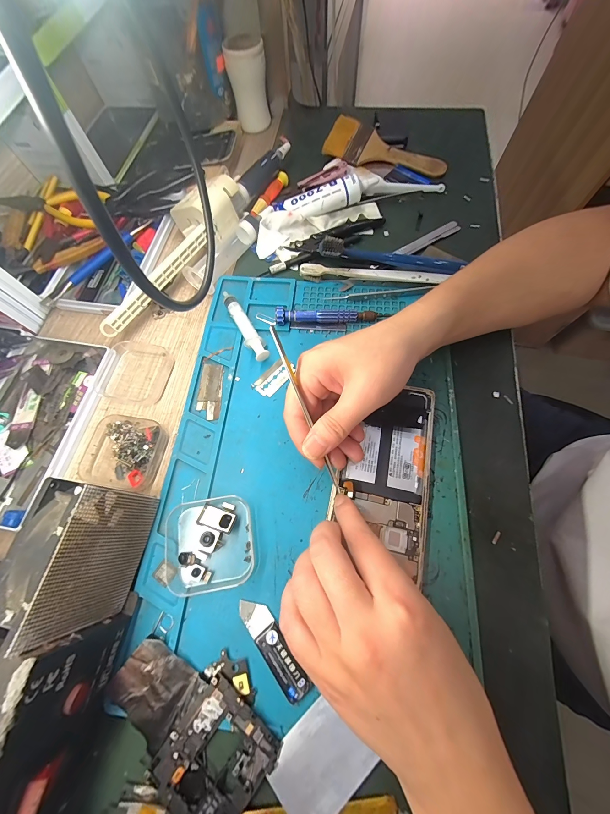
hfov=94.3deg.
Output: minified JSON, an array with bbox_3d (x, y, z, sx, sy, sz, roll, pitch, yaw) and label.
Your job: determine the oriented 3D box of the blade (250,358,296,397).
[{"bbox_3d":[-0.029,-0.029,0.275,0.024,0.004,0.043,41,76,16],"label":"blade"}]

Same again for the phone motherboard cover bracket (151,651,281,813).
[{"bbox_3d":[-0.055,0.213,0.177,0.062,0.004,0.075,38,75,15],"label":"phone motherboard cover bracket"}]

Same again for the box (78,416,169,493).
[{"bbox_3d":[-0.167,0.038,0.253,0.071,0.019,0.062,7,69,6],"label":"box"}]

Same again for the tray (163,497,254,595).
[{"bbox_3d":[-0.076,0.105,0.218,0.068,0.014,0.064,-9,69,-1],"label":"tray"}]

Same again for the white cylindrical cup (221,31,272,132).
[{"bbox_3d":[-0.079,-0.456,0.399,0.052,0.078,0.047,-10,69,-1],"label":"white cylindrical cup"}]

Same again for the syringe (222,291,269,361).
[{"bbox_3d":[-0.063,-0.084,0.291,0.017,0.014,0.085,-29,70,-8],"label":"syringe"}]

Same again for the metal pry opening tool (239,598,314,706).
[{"bbox_3d":[-0.022,0.166,0.196,0.018,0.005,0.067,-37,72,-11],"label":"metal pry opening tool"}]

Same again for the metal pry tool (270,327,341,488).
[{"bbox_3d":[0.003,0.007,0.208,0.004,0.004,0.136,-25,108,-8],"label":"metal pry tool"}]

